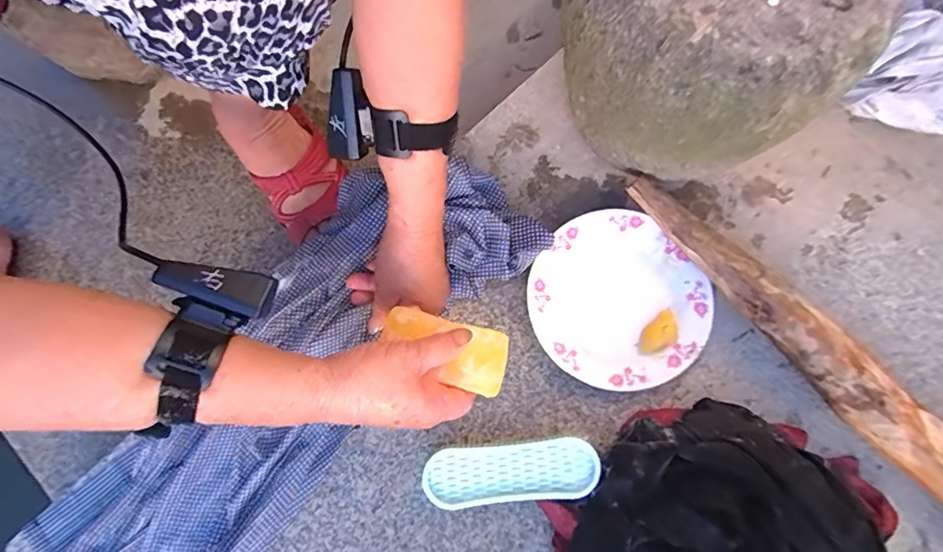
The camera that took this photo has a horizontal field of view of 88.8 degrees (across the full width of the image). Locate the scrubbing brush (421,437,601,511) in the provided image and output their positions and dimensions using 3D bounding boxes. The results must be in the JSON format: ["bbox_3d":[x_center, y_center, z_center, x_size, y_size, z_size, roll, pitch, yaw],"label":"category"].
[{"bbox_3d":[0.035,0.176,0.437,0.149,0.037,0.047,-5,78,-2],"label":"scrubbing brush"}]

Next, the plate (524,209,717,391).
[{"bbox_3d":[0.141,0.025,0.474,0.161,0.020,0.167,0,79,1],"label":"plate"}]

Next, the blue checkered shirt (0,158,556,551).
[{"bbox_3d":[-0.178,0.108,0.453,0.185,0.042,0.560,42,86,8],"label":"blue checkered shirt"}]

